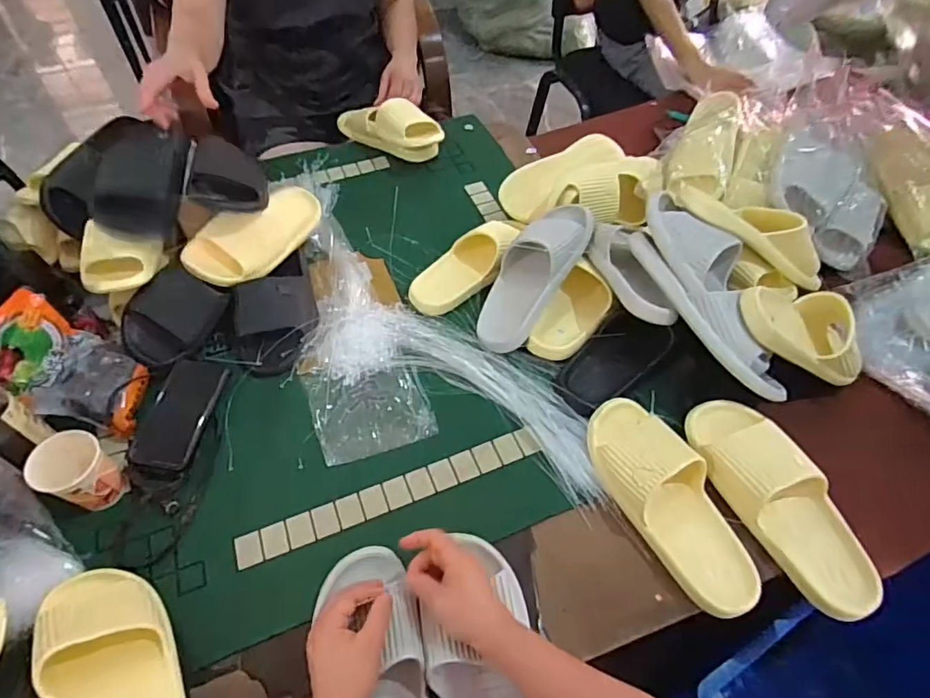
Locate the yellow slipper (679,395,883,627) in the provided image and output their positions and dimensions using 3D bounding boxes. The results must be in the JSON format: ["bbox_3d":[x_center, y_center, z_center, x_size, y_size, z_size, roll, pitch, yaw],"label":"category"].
[{"bbox_3d":[0.354,0.168,0.601,0.101,0.058,0.255,-19,57,-15],"label":"yellow slipper"}]

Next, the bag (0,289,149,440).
[{"bbox_3d":[-0.511,0.019,0.684,0.182,0.112,0.121,16,55,10],"label":"bag"}]

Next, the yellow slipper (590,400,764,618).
[{"bbox_3d":[0.236,0.162,0.608,0.101,0.069,0.253,-22,58,-17],"label":"yellow slipper"}]

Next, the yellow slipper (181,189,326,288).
[{"bbox_3d":[-0.321,-0.180,0.836,0.107,0.063,0.240,54,38,-16],"label":"yellow slipper"}]

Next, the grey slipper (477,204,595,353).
[{"bbox_3d":[0.097,-0.111,0.776,0.094,0.070,0.253,29,87,33],"label":"grey slipper"}]

